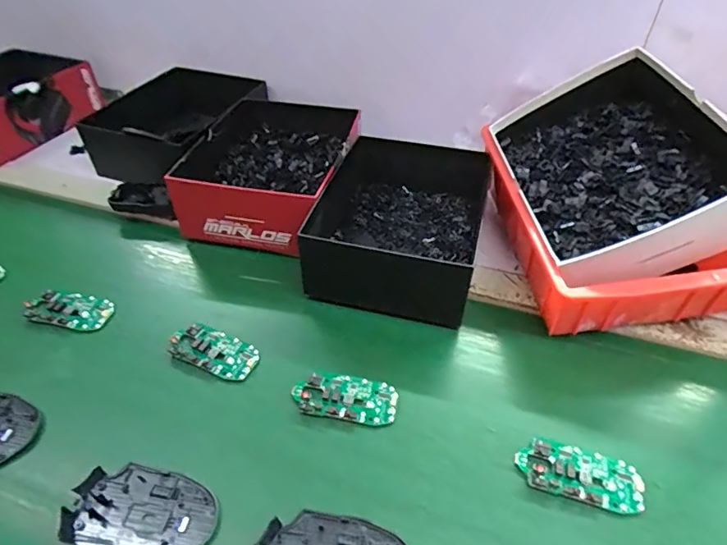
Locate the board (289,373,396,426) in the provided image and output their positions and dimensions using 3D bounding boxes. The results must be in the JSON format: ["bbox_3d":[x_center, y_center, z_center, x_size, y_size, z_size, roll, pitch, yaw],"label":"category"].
[{"bbox_3d":[-0.017,0.119,0.451,0.096,0.011,0.045,5,45,6],"label":"board"}]

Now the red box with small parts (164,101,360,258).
[{"bbox_3d":[-0.116,-0.146,0.661,0.199,0.101,0.257,10,46,11],"label":"red box with small parts"}]

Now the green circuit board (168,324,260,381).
[{"bbox_3d":[-0.154,0.080,0.493,0.091,0.016,0.048,14,46,15],"label":"green circuit board"}]

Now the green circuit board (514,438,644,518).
[{"bbox_3d":[0.181,0.171,0.399,0.098,0.011,0.044,10,46,11],"label":"green circuit board"}]

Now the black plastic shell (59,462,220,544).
[{"bbox_3d":[-0.178,0.193,0.378,0.116,0.006,0.071,15,47,15],"label":"black plastic shell"}]

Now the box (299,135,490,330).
[{"bbox_3d":[0.045,-0.069,0.578,0.182,0.093,0.256,10,46,11],"label":"box"}]

